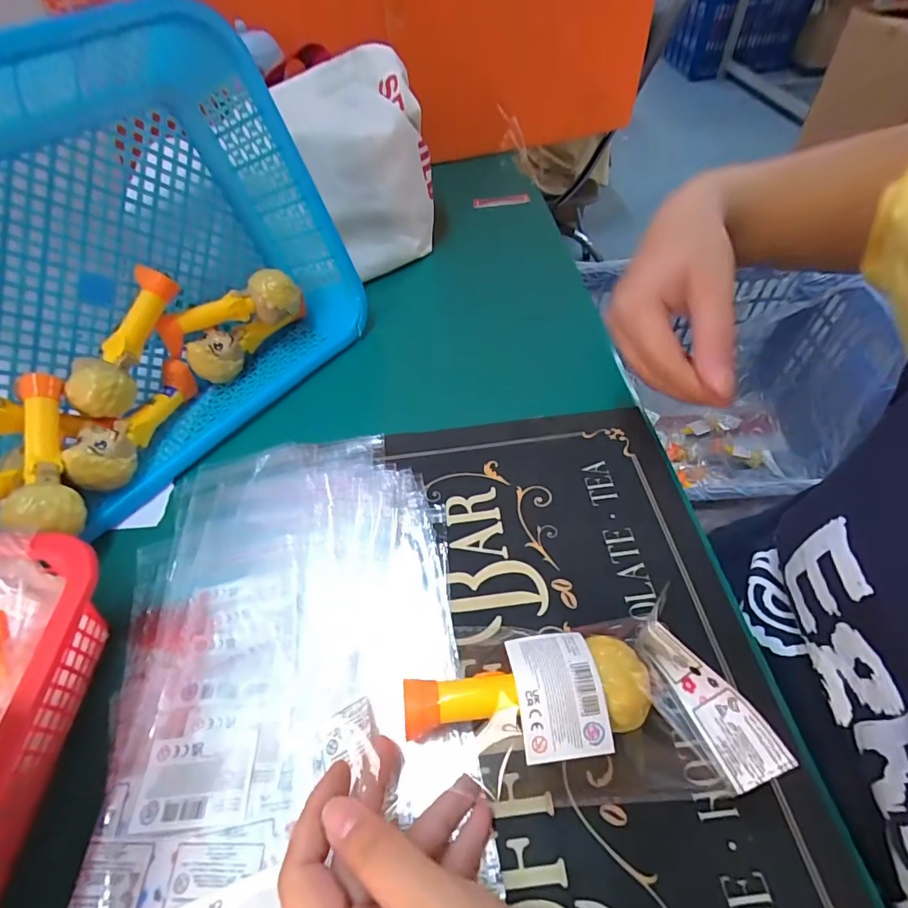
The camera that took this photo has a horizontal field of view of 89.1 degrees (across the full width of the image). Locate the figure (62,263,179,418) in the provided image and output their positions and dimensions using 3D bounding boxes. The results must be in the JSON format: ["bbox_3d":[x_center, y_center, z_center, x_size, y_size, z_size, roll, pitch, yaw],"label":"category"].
[{"bbox_3d":[-0.257,-0.087,0.360,0.035,0.034,0.122,17,79,16],"label":"figure"}]

